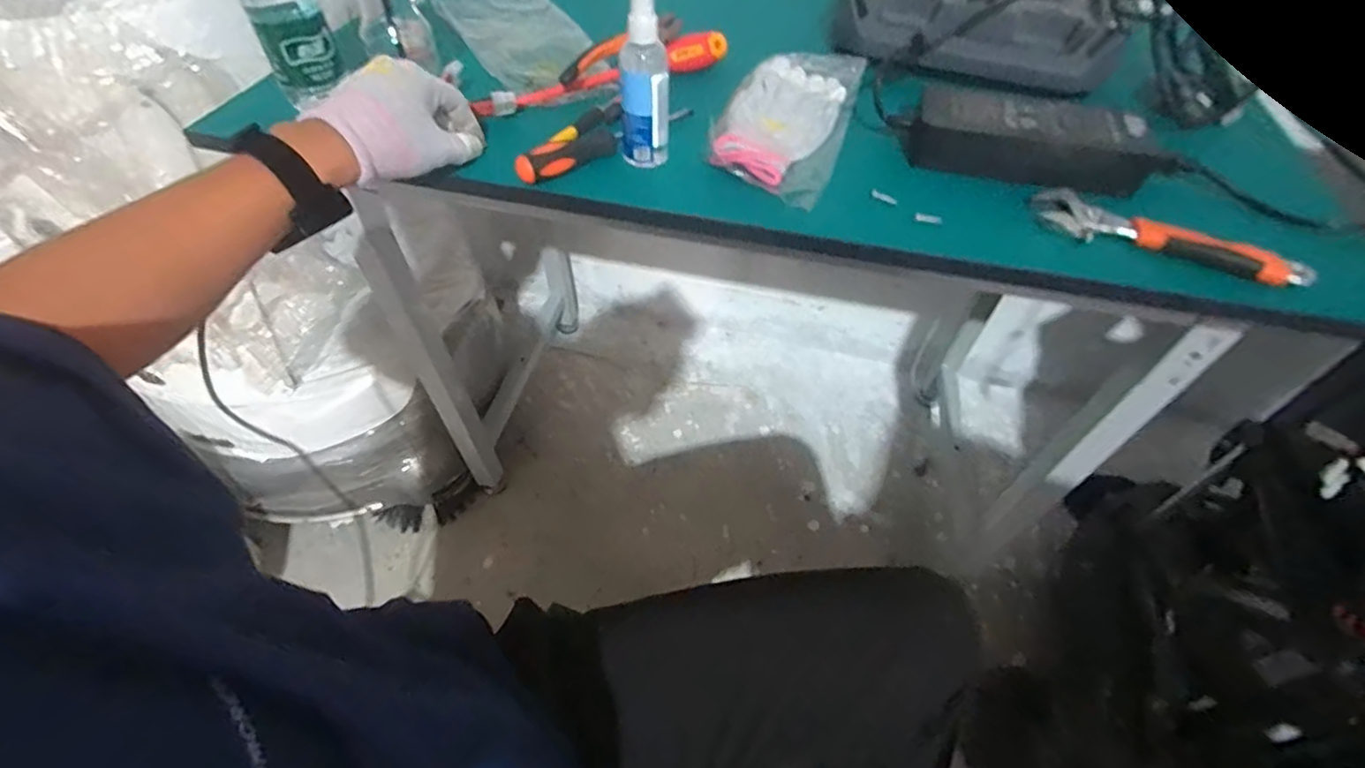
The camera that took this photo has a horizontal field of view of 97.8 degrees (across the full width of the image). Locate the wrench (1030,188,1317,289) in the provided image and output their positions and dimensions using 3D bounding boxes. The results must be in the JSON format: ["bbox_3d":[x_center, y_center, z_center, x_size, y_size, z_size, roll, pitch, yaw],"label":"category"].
[{"bbox_3d":[0.364,-0.109,0.451,0.184,0.011,0.051,27,55,20],"label":"wrench"}]

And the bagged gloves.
[{"bbox_3d":[0.098,-0.251,0.556,0.105,0.035,0.224,17,52,12],"label":"bagged gloves"}]

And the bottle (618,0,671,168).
[{"bbox_3d":[-0.031,-0.247,0.484,0.039,0.131,0.040,2,50,1],"label":"bottle"}]

